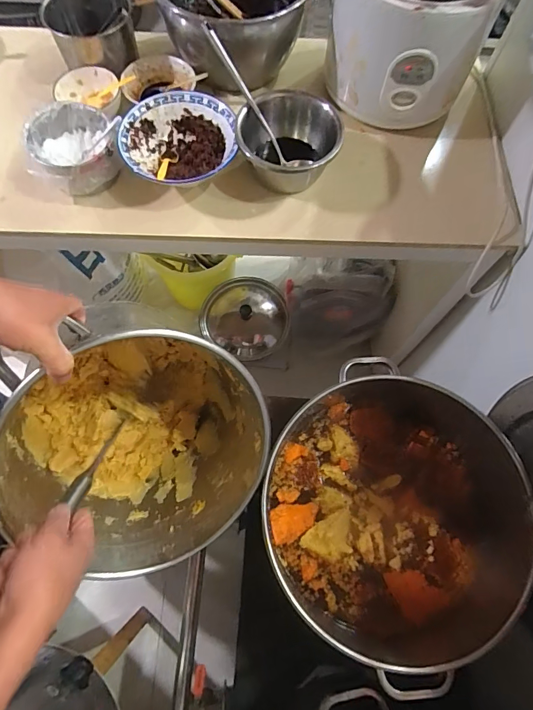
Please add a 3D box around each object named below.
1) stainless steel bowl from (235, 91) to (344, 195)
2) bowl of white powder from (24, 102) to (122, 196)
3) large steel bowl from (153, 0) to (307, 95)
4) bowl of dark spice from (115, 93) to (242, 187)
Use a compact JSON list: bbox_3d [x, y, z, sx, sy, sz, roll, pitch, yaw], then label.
[{"bbox_3d":[0.034,-0.353,0.679,0.159,0.088,0.149,1,70,-2],"label":"stainless steel bowl"},{"bbox_3d":[-0.319,-0.341,0.684,0.137,0.085,0.136,1,70,-2],"label":"bowl of white powder"},{"bbox_3d":[-0.063,-0.639,0.750,0.284,0.150,0.288,-15,71,-7],"label":"large steel bowl"},{"bbox_3d":[-0.146,-0.352,0.691,0.184,0.071,0.177,1,70,-2],"label":"bowl of dark spice"}]

